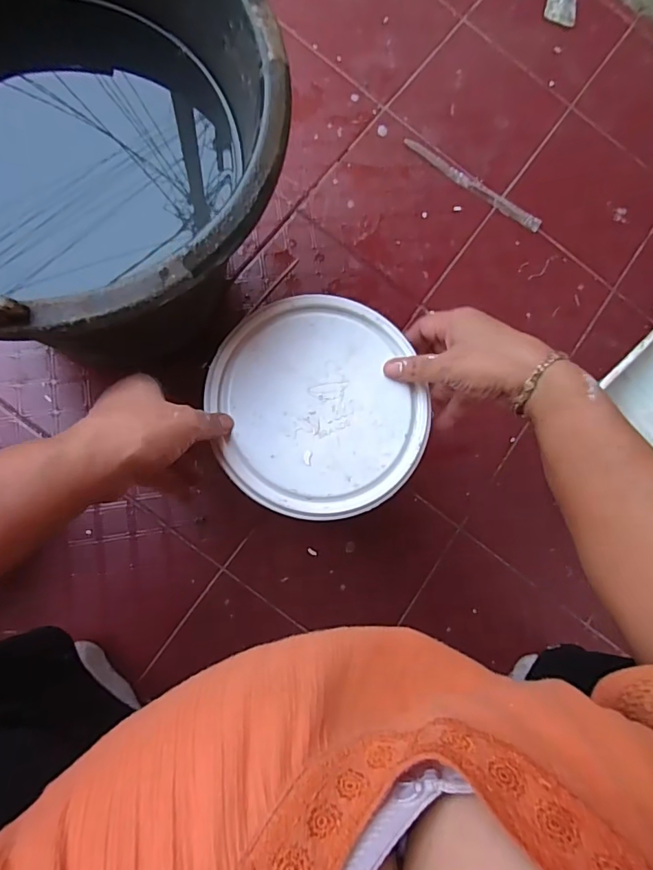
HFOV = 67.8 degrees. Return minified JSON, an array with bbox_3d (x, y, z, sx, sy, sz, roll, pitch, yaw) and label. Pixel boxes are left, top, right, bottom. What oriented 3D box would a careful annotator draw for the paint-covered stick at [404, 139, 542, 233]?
[{"bbox_3d":[0.196,-0.334,0.649,0.209,0.004,0.021,31,78,-4],"label":"paint-covered stick"}]

